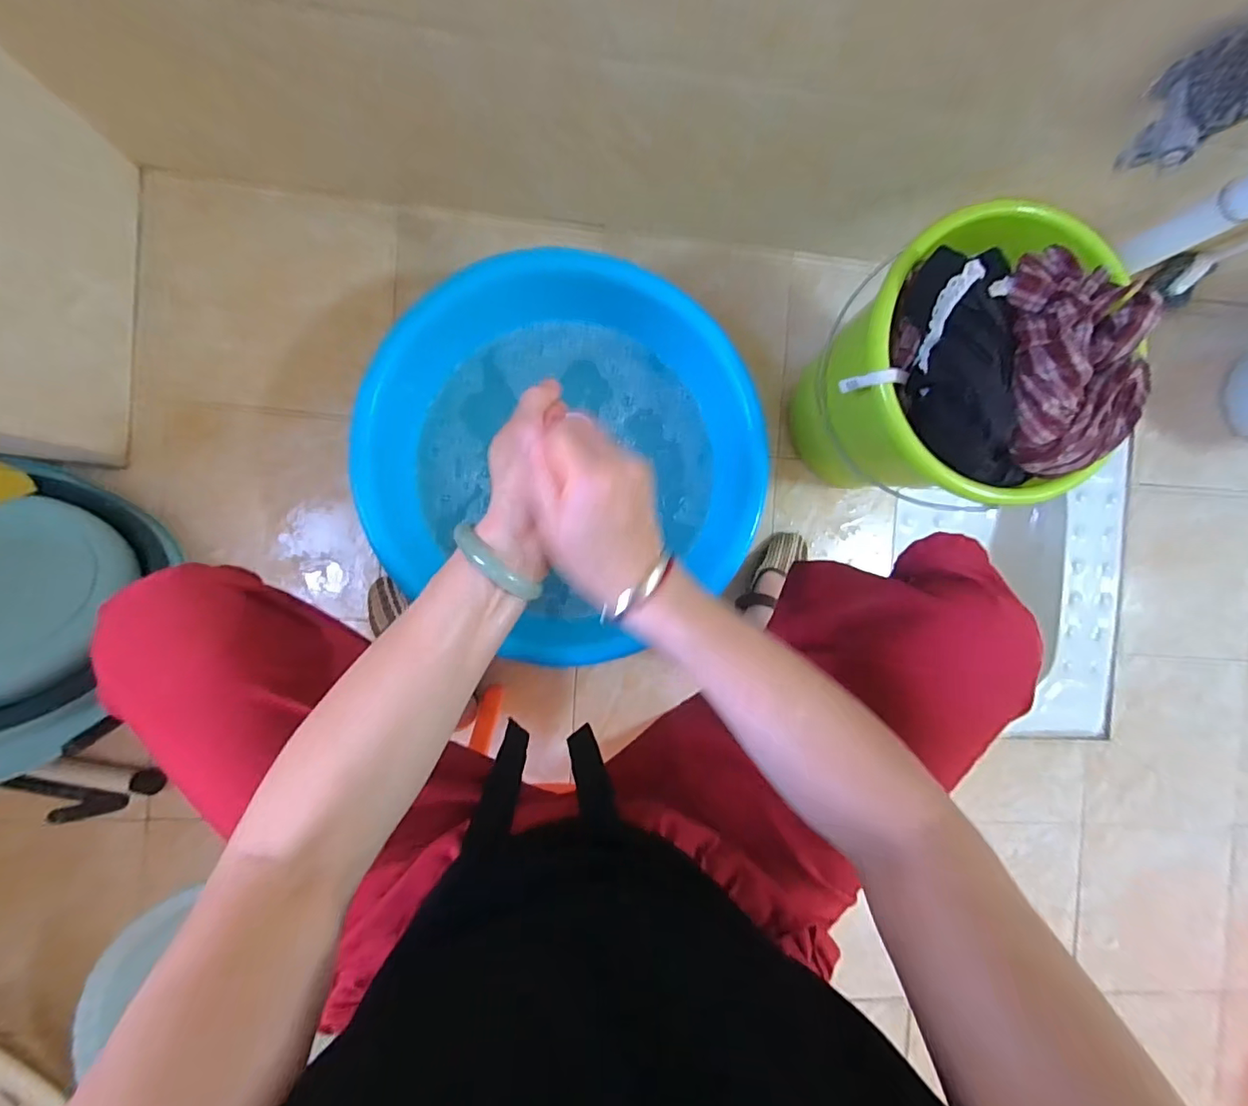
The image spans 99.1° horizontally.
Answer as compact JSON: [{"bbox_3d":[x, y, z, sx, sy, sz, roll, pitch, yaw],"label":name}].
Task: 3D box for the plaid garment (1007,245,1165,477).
[{"bbox_3d":[0.467,-0.198,0.541,0.146,0.071,0.227,1,91,-7],"label":"plaid garment"}]

